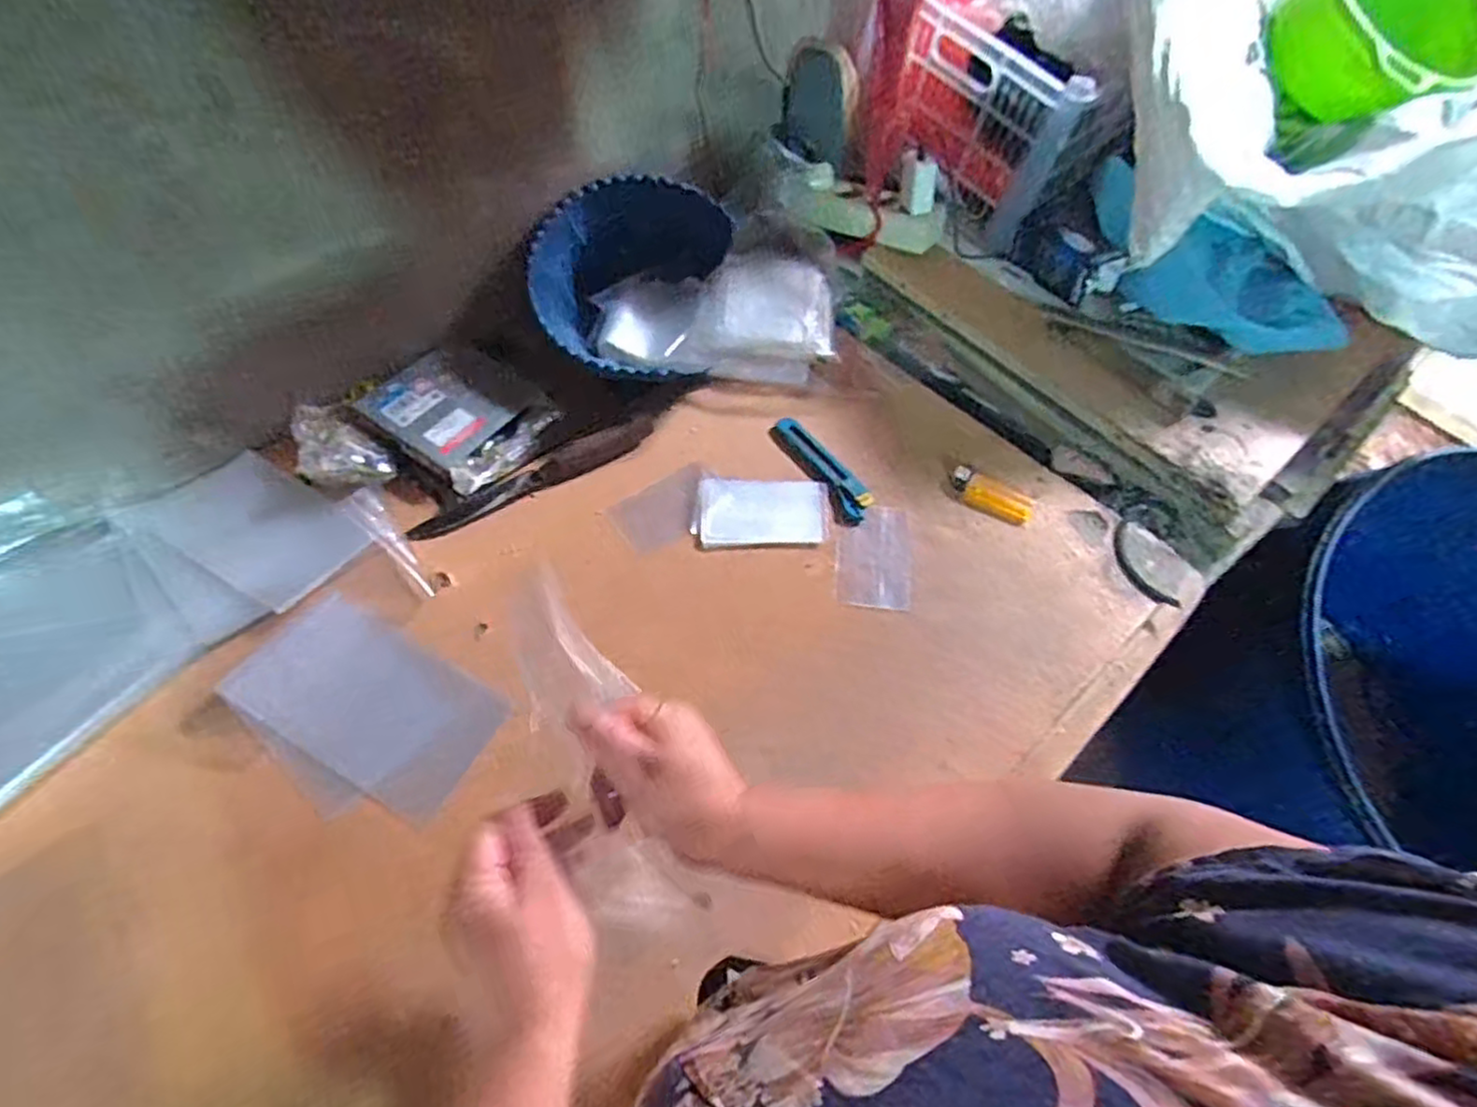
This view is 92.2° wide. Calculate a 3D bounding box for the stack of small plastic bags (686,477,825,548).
[{"bbox_3d":[0.021,-0.041,0.671,0.126,0.008,0.071,-1,57,-1],"label":"stack of small plastic bags"}]

